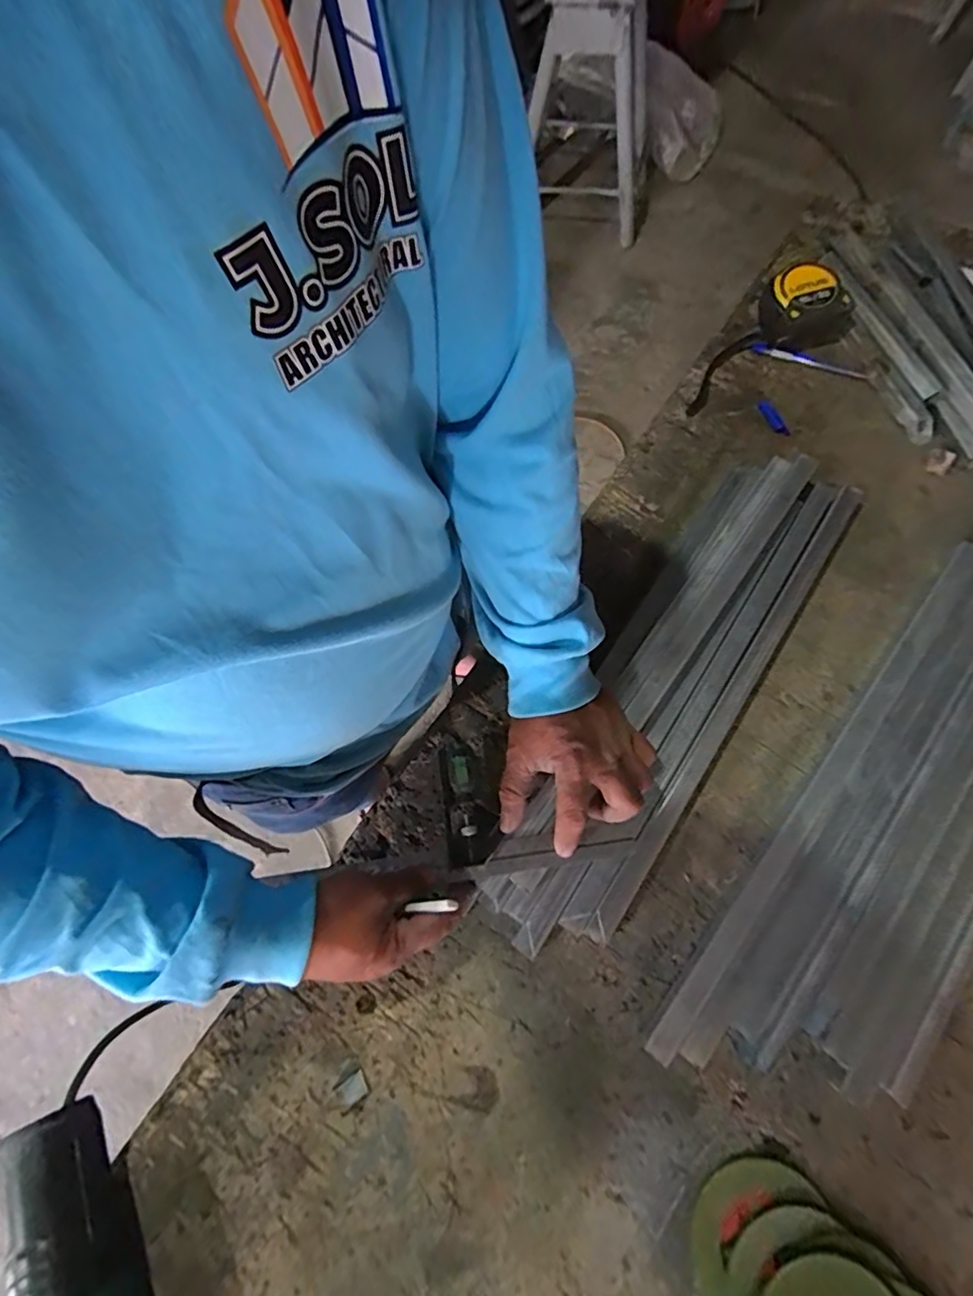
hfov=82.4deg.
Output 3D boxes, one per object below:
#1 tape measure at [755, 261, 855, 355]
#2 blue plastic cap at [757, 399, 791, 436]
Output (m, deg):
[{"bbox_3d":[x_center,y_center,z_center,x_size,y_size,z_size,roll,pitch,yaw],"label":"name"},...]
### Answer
[{"bbox_3d":[0.386,-0.406,0.670,0.092,0.059,0.085,0,68,1],"label":"tape measure"},{"bbox_3d":[0.330,-0.266,0.641,0.015,0.010,0.056,-17,70,-5],"label":"blue plastic cap"}]

